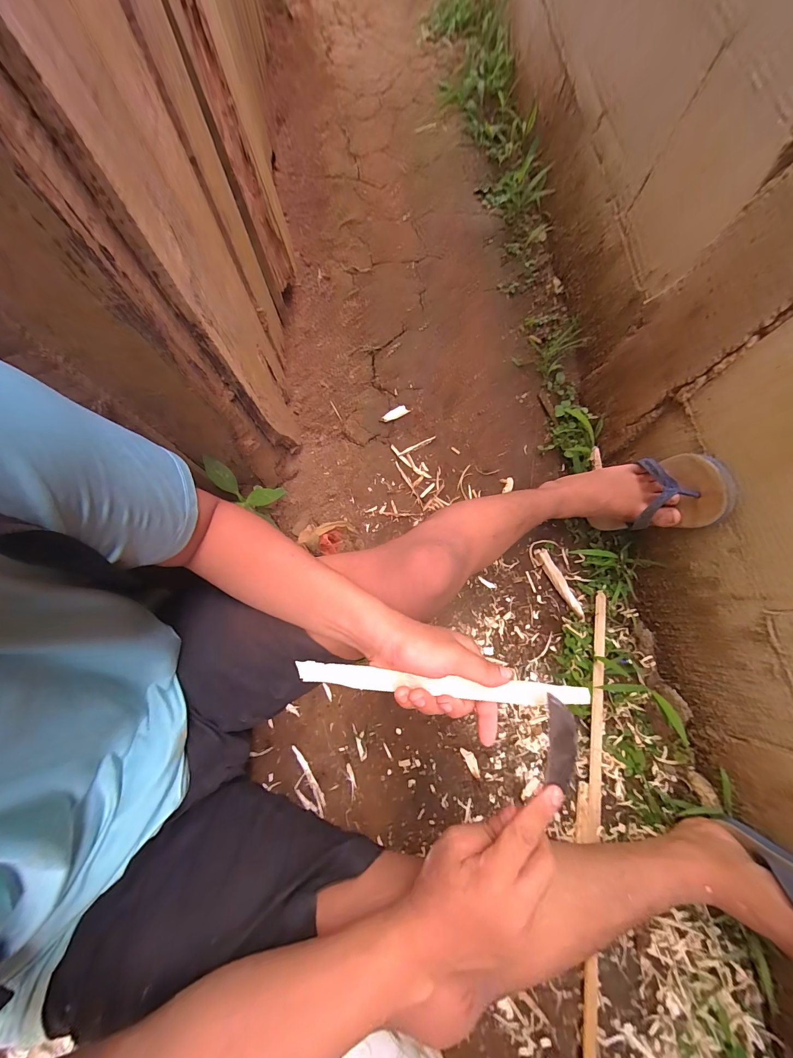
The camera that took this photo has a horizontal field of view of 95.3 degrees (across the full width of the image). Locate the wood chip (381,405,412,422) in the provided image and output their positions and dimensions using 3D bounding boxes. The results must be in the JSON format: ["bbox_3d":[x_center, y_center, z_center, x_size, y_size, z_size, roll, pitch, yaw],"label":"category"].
[{"bbox_3d":[-0.002,-0.218,0.686,0.060,0.004,0.019,-36,103,-22],"label":"wood chip"}]

